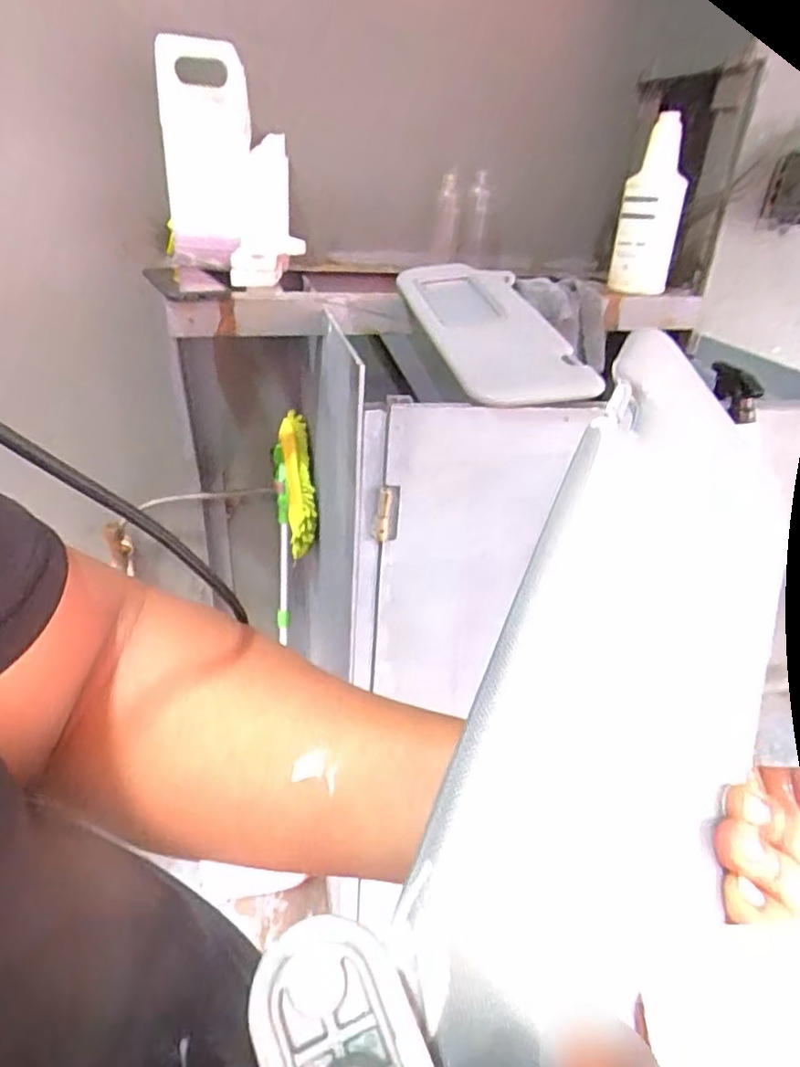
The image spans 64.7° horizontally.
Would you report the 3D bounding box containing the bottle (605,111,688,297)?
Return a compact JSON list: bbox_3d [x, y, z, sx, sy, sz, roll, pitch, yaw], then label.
[{"bbox_3d":[0.369,-0.476,0.933,0.089,0.228,0.065,12,30,15],"label":"bottle"}]

